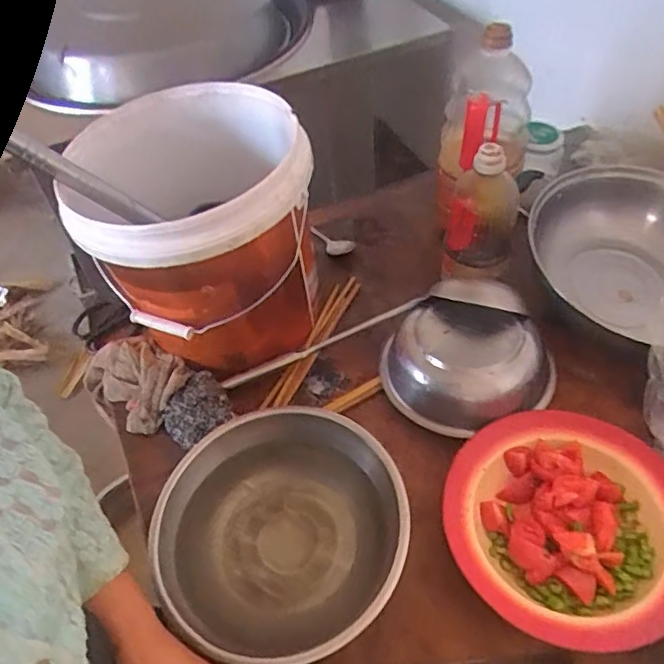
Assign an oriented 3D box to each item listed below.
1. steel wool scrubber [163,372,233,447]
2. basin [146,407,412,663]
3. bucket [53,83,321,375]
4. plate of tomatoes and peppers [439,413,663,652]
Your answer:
[{"bbox_3d":[-0.150,0.089,0.669,0.072,0.033,0.063,-34,54,-21],"label":"steel wool scrubber"},{"bbox_3d":[-0.050,0.187,0.567,0.216,0.075,0.225,-3,49,3],"label":"basin"},{"bbox_3d":[-0.142,-0.112,0.673,0.240,0.217,0.230,-3,49,3],"label":"bucket"},{"bbox_3d":[0.218,0.174,0.551,0.209,0.039,0.207,-3,49,3],"label":"plate of tomatoes and peppers"}]

